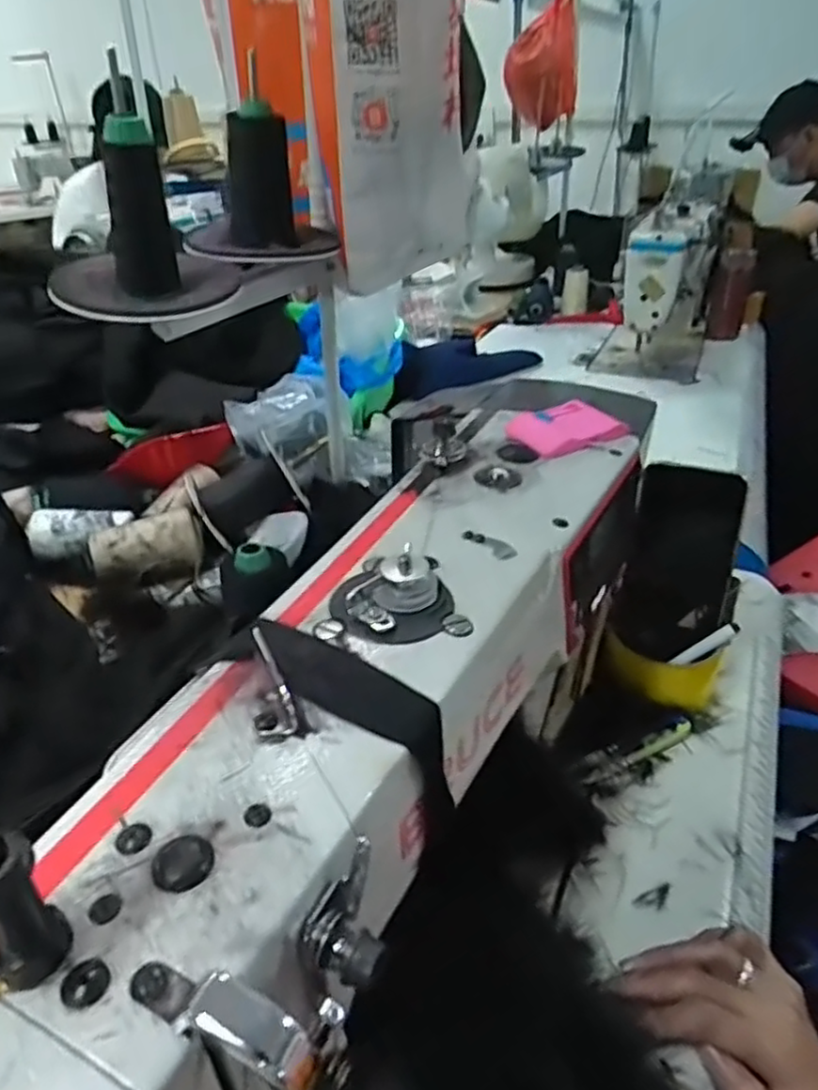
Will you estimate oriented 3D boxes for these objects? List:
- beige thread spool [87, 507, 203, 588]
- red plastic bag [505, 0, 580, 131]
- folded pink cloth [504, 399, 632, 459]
[{"bbox_3d":[-0.261,0.004,0.694,0.105,0.050,0.059,-14,36,-20],"label":"beige thread spool"},{"bbox_3d":[0.284,-1.053,1.426,0.160,0.324,0.107,21,19,29],"label":"red plastic bag"},{"bbox_3d":[0.102,-0.077,0.453,0.073,0.016,0.046,-23,39,-30],"label":"folded pink cloth"}]

